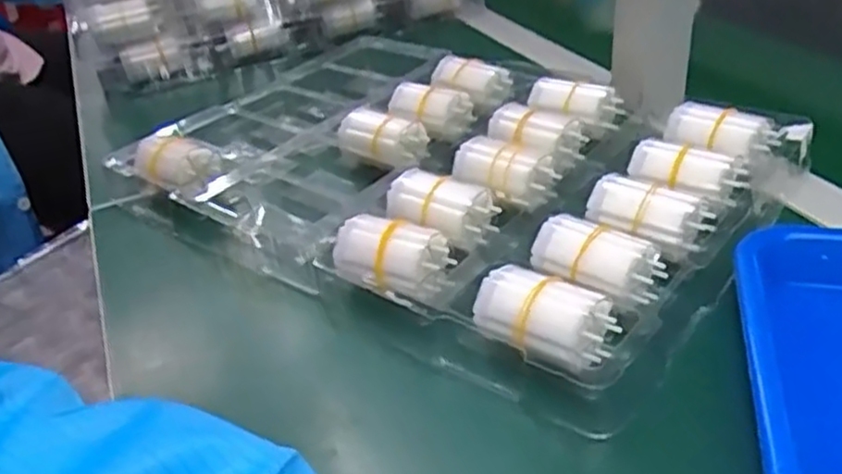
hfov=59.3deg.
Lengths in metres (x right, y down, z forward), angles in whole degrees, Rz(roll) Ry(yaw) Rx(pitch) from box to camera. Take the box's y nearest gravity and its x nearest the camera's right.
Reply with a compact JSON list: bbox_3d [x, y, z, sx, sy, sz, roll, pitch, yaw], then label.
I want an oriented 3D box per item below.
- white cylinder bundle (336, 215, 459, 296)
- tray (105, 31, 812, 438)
[{"bbox_3d":[-0.016,0.011,0.414,0.068,0.035,0.044,5,36,16],"label":"white cylinder bundle"},{"bbox_3d":[0.022,-0.058,0.514,0.402,0.043,0.306,21,43,34],"label":"tray"}]

